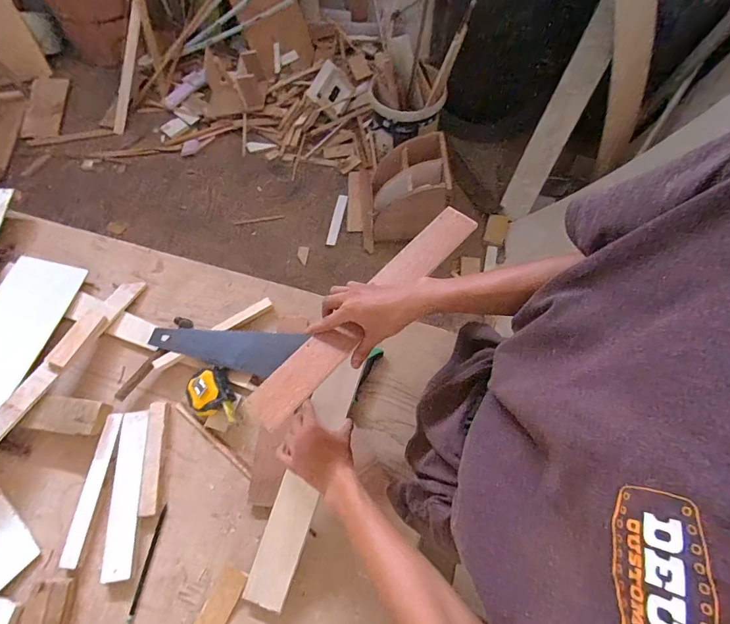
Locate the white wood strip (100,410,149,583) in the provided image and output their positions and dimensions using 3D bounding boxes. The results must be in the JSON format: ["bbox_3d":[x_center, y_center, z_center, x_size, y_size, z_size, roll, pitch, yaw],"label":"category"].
[{"bbox_3d":[-0.415,0.309,0.684,0.050,0.010,0.264,-5,67,0],"label":"white wood strip"}]

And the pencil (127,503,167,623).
[{"bbox_3d":[-0.363,0.418,0.660,0.011,0.009,0.171,8,68,6],"label":"pencil"}]

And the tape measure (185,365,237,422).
[{"bbox_3d":[-0.285,0.160,0.728,0.085,0.046,0.114,-21,68,-6],"label":"tape measure"}]

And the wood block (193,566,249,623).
[{"bbox_3d":[-0.240,0.482,0.622,0.045,0.013,0.148,25,71,12],"label":"wood block"}]

